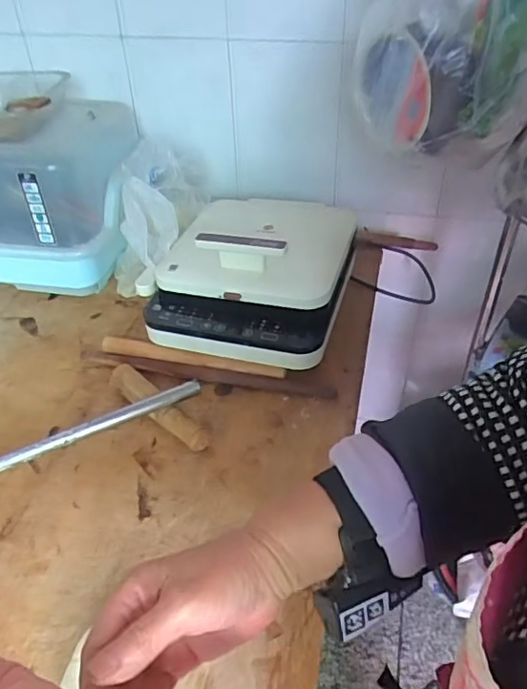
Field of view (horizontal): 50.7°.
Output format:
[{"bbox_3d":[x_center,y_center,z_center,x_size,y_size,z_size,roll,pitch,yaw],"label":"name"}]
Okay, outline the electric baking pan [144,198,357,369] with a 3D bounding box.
[{"bbox_3d":[-0.011,-0.143,0.906,0.282,0.135,0.359,8,41,12],"label":"electric baking pan"}]

